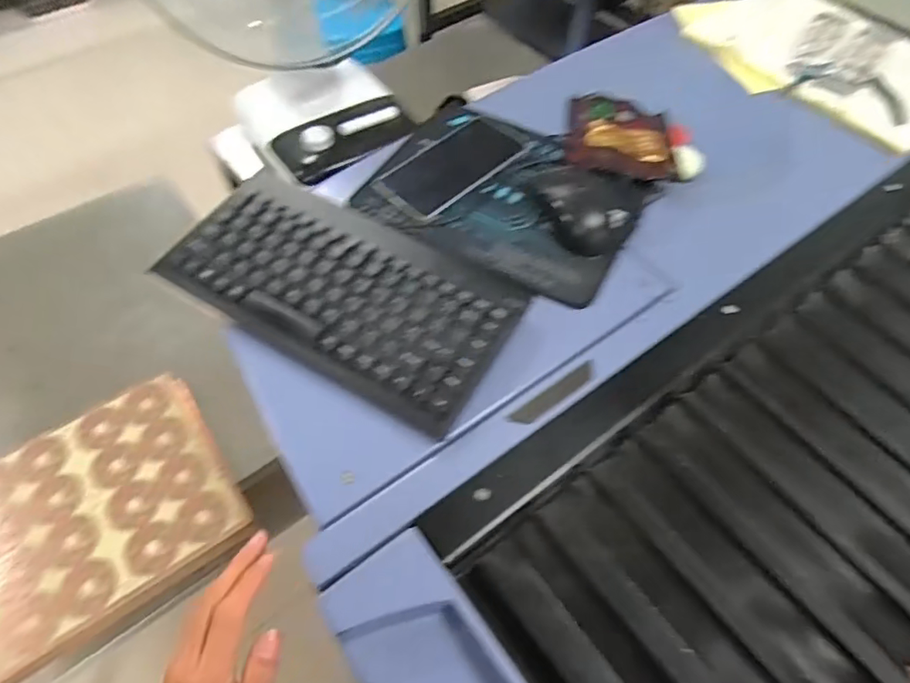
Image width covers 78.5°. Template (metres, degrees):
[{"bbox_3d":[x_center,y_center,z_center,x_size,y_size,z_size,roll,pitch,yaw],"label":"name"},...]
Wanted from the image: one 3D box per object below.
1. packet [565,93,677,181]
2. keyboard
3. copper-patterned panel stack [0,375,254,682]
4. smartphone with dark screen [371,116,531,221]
[{"bbox_3d":[0.181,-0.225,0.613,0.115,0.028,0.148,7,57,3],"label":"packet"},{"bbox_3d":[-0.096,-0.049,0.468,0.284,0.029,0.144,27,60,15],"label":"keyboard"},{"bbox_3d":[-0.515,0.247,0.611,0.515,0.049,0.271,-32,62,-21],"label":"copper-patterned panel stack"},{"bbox_3d":[0.000,-0.185,0.573,0.158,0.015,0.073,-42,79,-16],"label":"smartphone with dark screen"}]

